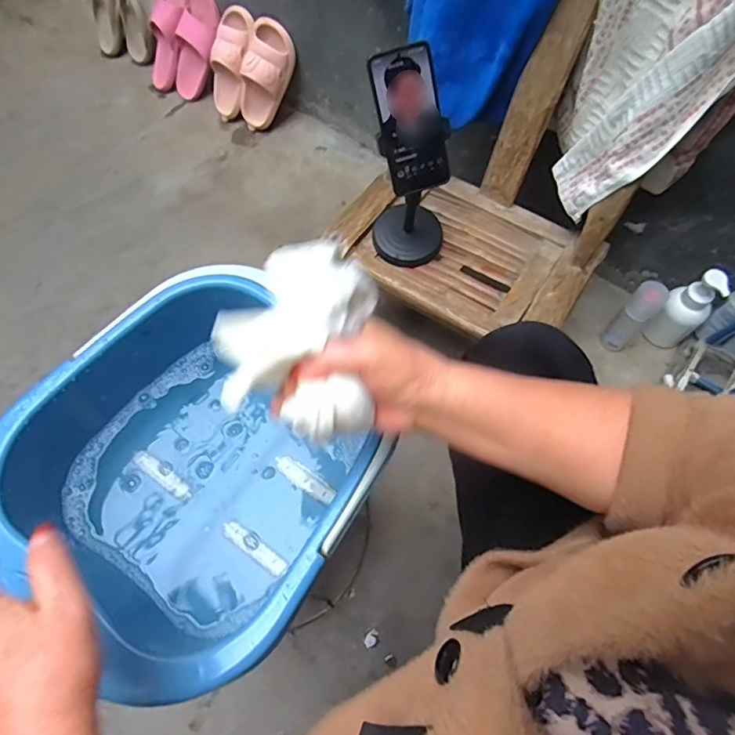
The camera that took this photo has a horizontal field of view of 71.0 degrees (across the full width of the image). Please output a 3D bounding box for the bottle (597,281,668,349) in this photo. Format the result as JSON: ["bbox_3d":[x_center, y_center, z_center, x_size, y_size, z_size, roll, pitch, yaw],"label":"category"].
[{"bbox_3d":[0.480,-0.092,0.932,0.054,0.153,0.059,39,71,17],"label":"bottle"}]

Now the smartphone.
[{"bbox_3d":[0.054,-0.299,0.633,0.076,0.162,0.010,-18,30,-3],"label":"smartphone"}]

